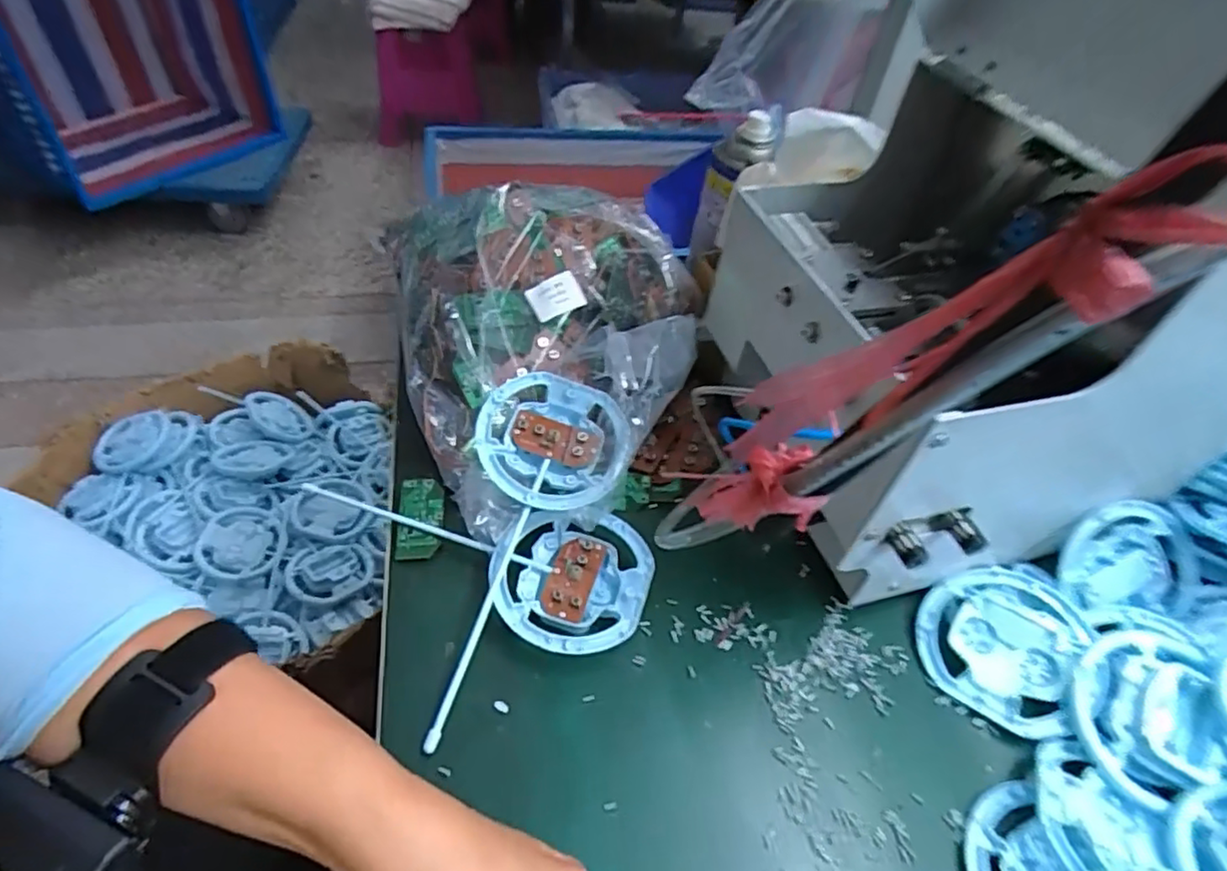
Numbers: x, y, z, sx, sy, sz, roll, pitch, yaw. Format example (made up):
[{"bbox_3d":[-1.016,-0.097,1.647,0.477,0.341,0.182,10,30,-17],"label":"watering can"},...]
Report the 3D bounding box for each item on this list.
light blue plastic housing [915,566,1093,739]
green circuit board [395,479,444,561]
[{"bbox_3d":[0.258,0.136,0.431,0.101,0.016,0.102,24,65,25],"label":"light blue plastic housing"},{"bbox_3d":[-0.134,0.057,0.455,0.030,0.005,0.059,-1,60,-8],"label":"green circuit board"}]

